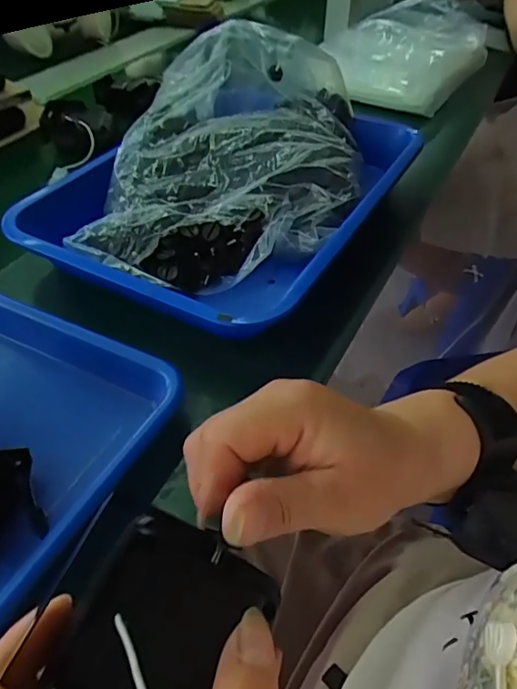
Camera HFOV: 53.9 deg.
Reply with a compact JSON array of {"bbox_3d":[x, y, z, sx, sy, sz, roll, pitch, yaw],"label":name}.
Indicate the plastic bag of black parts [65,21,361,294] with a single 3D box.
[{"bbox_3d":[-0.018,-0.197,0.489,0.229,0.096,0.344,4,46,5],"label":"plastic bag of black parts"}]

